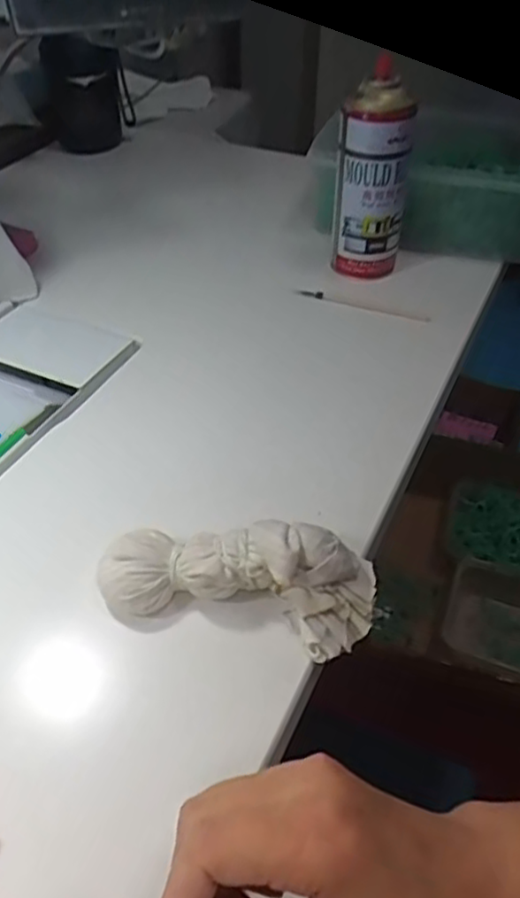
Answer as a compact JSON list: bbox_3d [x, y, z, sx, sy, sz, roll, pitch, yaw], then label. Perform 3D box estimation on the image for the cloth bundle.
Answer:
[{"bbox_3d":[-0.011,0.067,0.388,0.157,0.050,0.068,9,45,8],"label":"cloth bundle"}]

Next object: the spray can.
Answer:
[{"bbox_3d":[0.104,-0.250,0.627,0.064,0.171,0.067,5,44,5],"label":"spray can"}]

